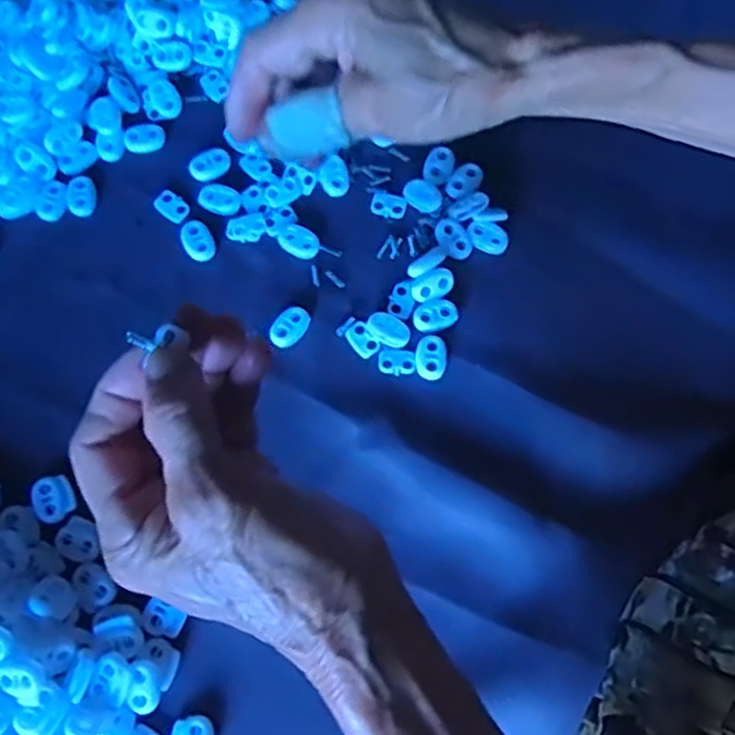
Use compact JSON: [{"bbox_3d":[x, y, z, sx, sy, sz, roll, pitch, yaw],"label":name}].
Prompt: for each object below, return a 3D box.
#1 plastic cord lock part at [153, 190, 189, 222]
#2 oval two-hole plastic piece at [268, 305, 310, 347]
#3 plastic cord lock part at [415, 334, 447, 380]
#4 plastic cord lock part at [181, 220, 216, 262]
[{"bbox_3d":[-0.105,-0.087,0.404,0.020,0.004,0.013,36,77,9],"label":"plastic cord lock part"},{"bbox_3d":[-0.039,-0.020,0.382,0.015,0.006,0.022,33,77,9],"label":"oval two-hole plastic piece"},{"bbox_3d":[0.032,-0.006,0.376,0.015,0.004,0.022,0,74,0],"label":"plastic cord lock part"},{"bbox_3d":[-0.090,-0.067,0.398,0.015,0.004,0.023,-23,76,-6],"label":"plastic cord lock part"}]

